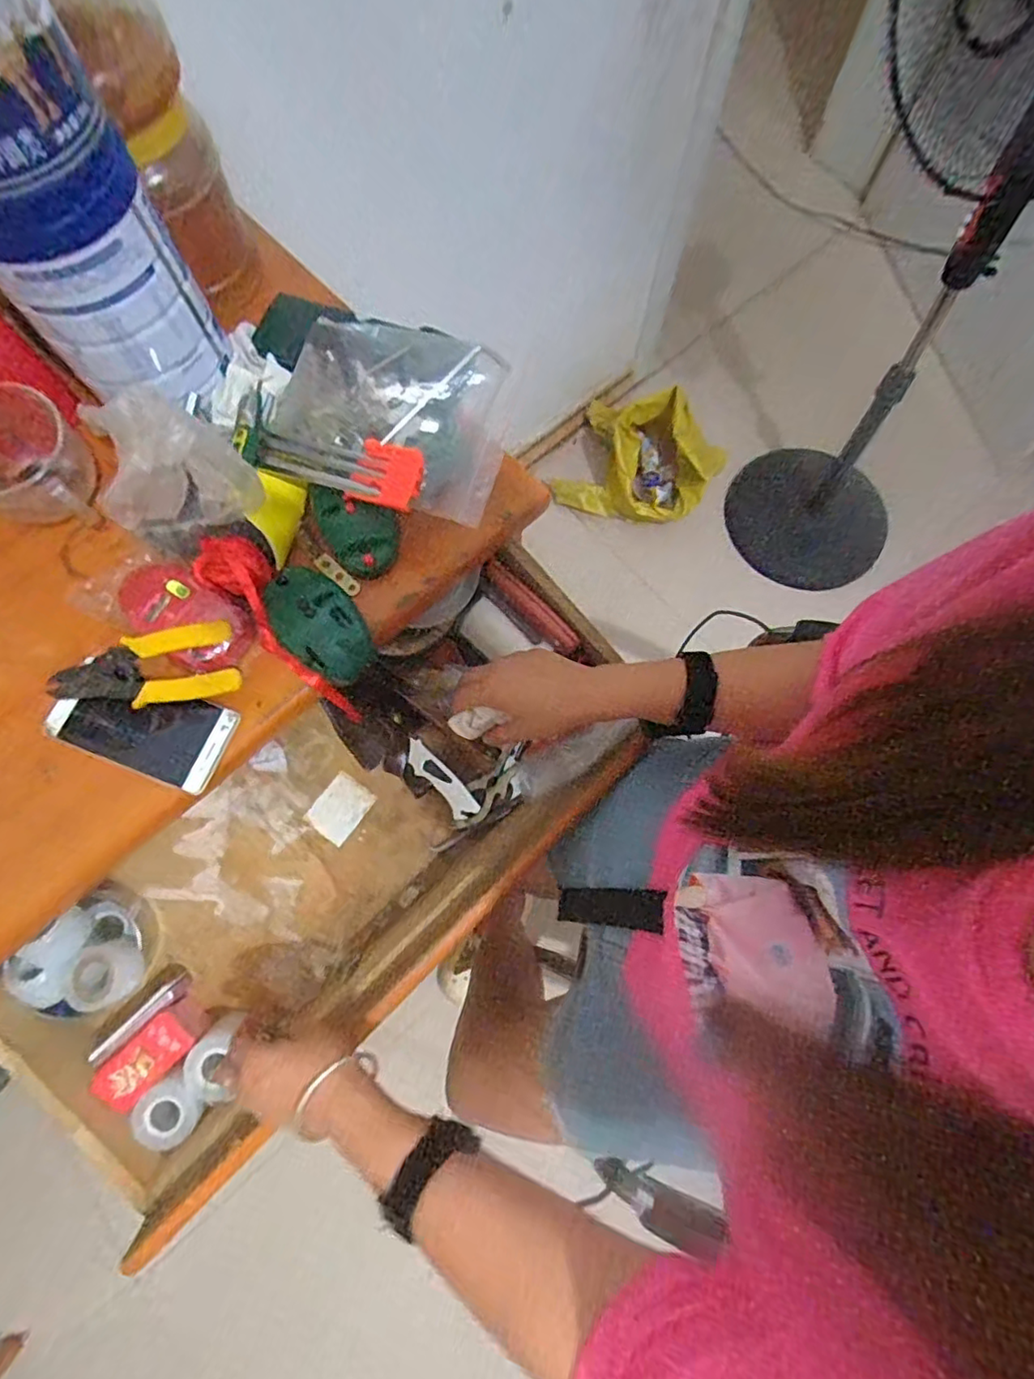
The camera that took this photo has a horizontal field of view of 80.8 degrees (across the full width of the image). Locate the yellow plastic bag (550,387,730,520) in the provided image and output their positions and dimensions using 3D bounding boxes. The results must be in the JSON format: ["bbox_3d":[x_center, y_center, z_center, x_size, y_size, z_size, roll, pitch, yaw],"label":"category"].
[{"bbox_3d":[0.290,-0.534,1.371,0.337,0.188,0.253,21,74,5],"label":"yellow plastic bag"}]

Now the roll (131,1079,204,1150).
[{"bbox_3d":[-0.316,0.383,0.547,0.052,0.018,0.045,38,76,10],"label":"roll"}]

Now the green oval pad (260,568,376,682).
[{"bbox_3d":[-0.165,-0.055,0.499,0.064,0.033,0.099,-40,78,-12],"label":"green oval pad"}]

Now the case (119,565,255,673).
[{"bbox_3d":[-0.276,-0.062,0.496,0.117,0.027,0.065,25,74,7],"label":"case"}]

